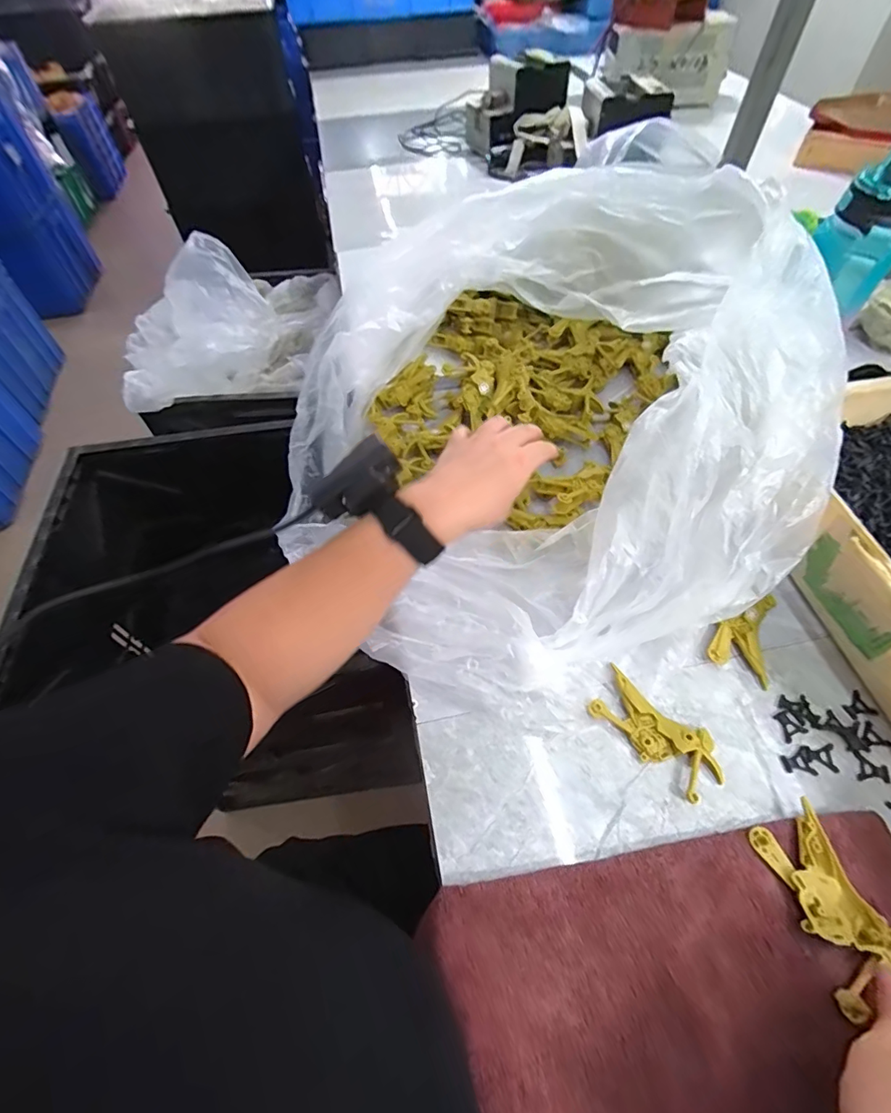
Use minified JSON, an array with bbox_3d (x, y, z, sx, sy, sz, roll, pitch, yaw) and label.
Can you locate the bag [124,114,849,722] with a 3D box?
[{"bbox_3d":[0.074,-0.159,0.455,0.469,0.207,0.515,-36,61,-21],"label":"bag"}]

